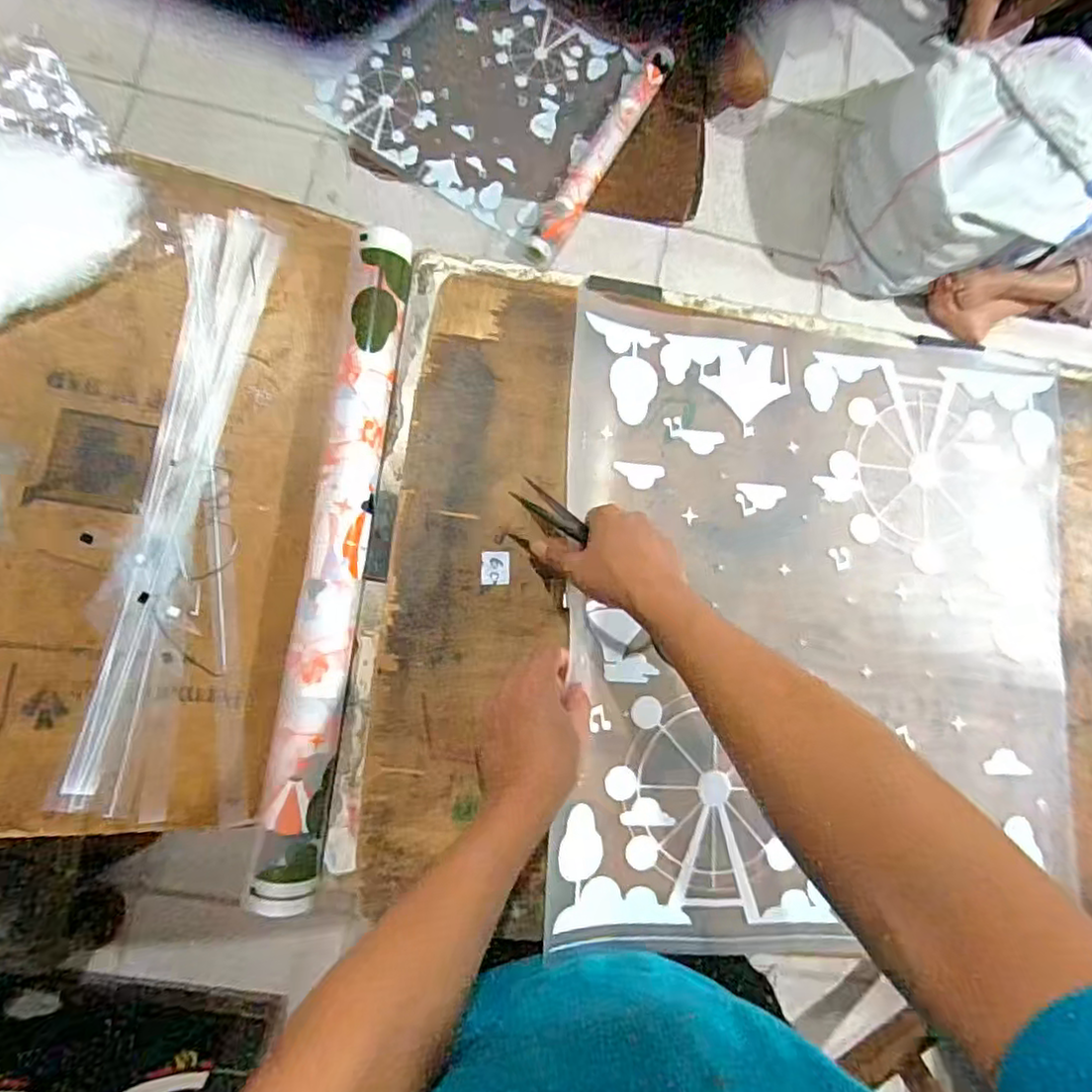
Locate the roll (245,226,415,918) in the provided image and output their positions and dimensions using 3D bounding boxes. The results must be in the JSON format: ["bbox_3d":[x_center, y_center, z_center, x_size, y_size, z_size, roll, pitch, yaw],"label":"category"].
[{"bbox_3d":[-0.183,0.004,0.568,0.052,0.039,0.595,8,83,-6],"label":"roll"}]

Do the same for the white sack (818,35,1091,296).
[{"bbox_3d":[0.962,-0.842,1.441,0.582,0.341,0.446,-15,86,-9],"label":"white sack"}]

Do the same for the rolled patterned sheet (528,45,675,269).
[{"bbox_3d":[0.131,-0.919,1.479,0.085,0.054,0.574,30,81,-3],"label":"rolled patterned sheet"}]

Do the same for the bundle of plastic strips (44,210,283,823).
[{"bbox_3d":[-0.311,-0.039,0.559,0.120,0.021,0.524,5,83,-7],"label":"bundle of plastic strips"}]

